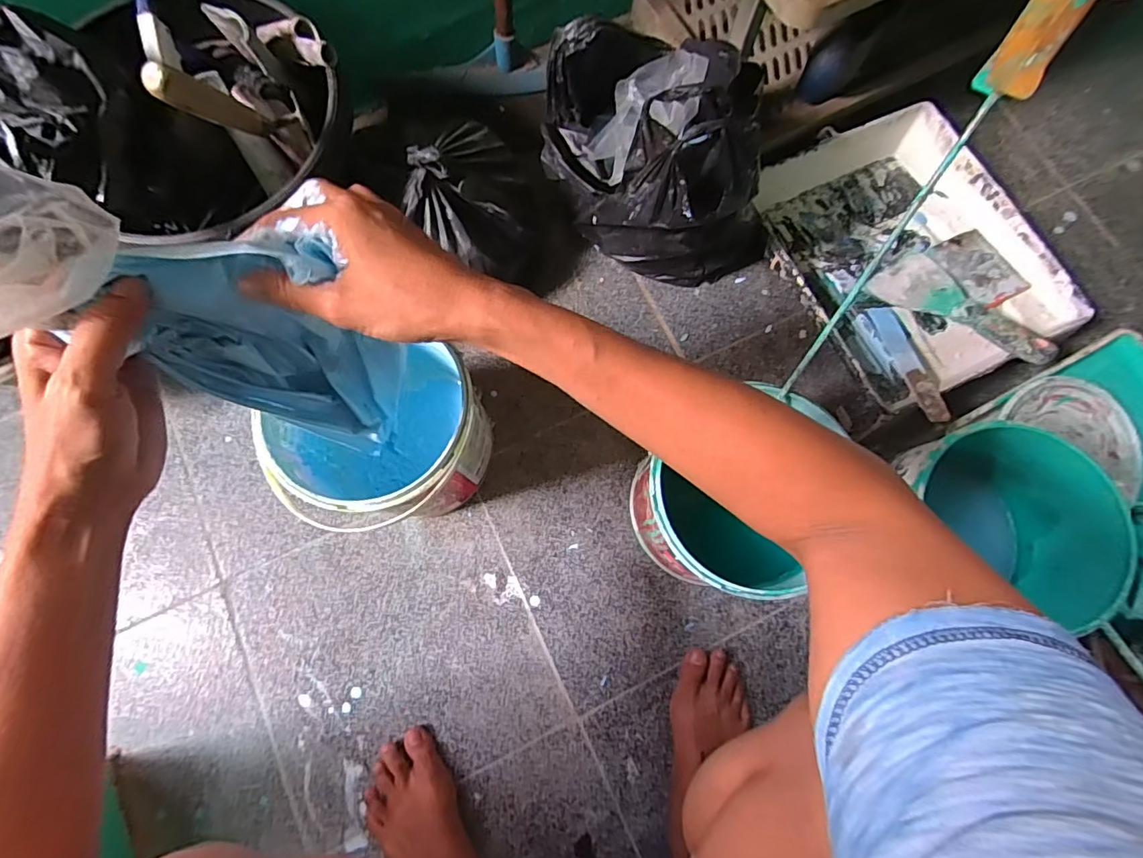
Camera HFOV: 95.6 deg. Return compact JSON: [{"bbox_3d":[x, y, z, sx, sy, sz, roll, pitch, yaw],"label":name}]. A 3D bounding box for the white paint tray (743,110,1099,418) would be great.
[{"bbox_3d":[0.409,-0.211,0.644,0.288,0.099,0.347,-23,78,-6],"label":"white paint tray"}]

